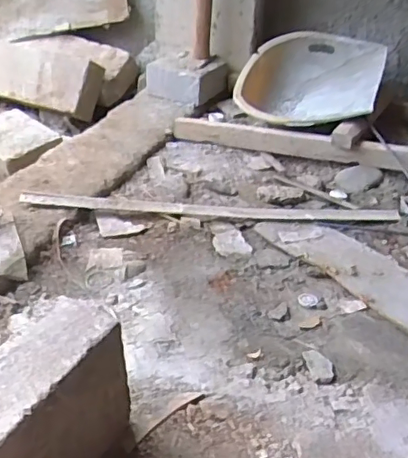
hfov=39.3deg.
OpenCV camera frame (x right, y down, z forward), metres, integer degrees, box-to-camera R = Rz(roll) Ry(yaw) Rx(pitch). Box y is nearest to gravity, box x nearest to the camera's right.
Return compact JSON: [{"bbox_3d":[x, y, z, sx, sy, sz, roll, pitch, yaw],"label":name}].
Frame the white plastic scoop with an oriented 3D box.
[{"bbox_3d":[0.307,-0.421,1.671,0.394,0.194,0.355,13,35,17],"label":"white plastic scoop"}]

